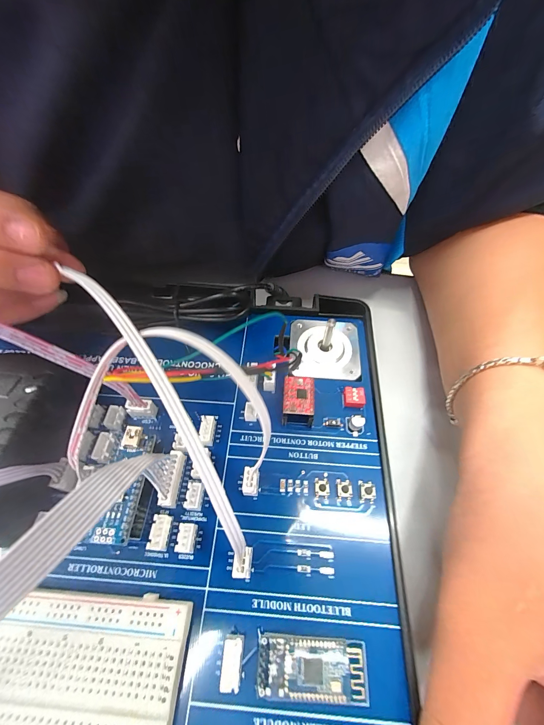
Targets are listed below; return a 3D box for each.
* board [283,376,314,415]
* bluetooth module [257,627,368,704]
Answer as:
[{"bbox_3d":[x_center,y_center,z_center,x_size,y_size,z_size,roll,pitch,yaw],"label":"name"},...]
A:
[{"bbox_3d":[0.013,0.020,0.155,0.015,0.014,0.020,6,58,0],"label":"board"},{"bbox_3d":[0.014,0.107,0.104,0.038,0.004,0.016,4,58,-1],"label":"bluetooth module"}]

